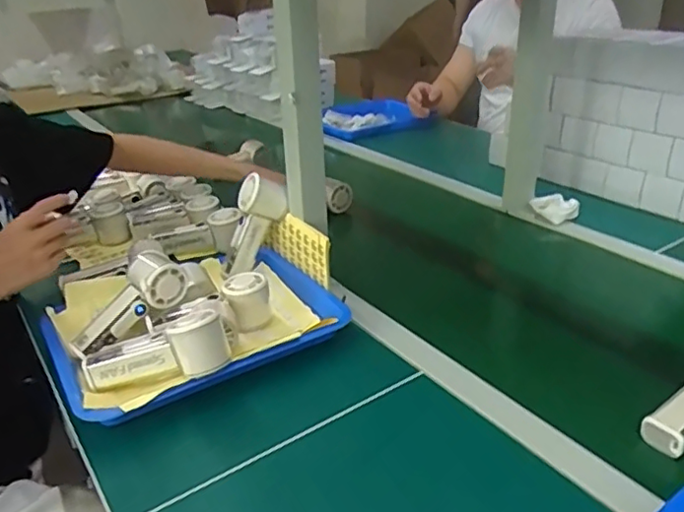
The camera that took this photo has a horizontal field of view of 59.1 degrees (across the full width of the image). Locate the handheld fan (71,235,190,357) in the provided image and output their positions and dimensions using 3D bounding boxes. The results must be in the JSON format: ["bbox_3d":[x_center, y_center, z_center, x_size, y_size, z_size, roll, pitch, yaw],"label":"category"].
[{"bbox_3d":[-0.262,0.060,0.746,0.156,0.064,0.056,-47,43,-13],"label":"handheld fan"}]

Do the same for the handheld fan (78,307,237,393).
[{"bbox_3d":[-0.203,0.105,0.657,0.163,0.074,0.049,-16,27,6],"label":"handheld fan"}]

